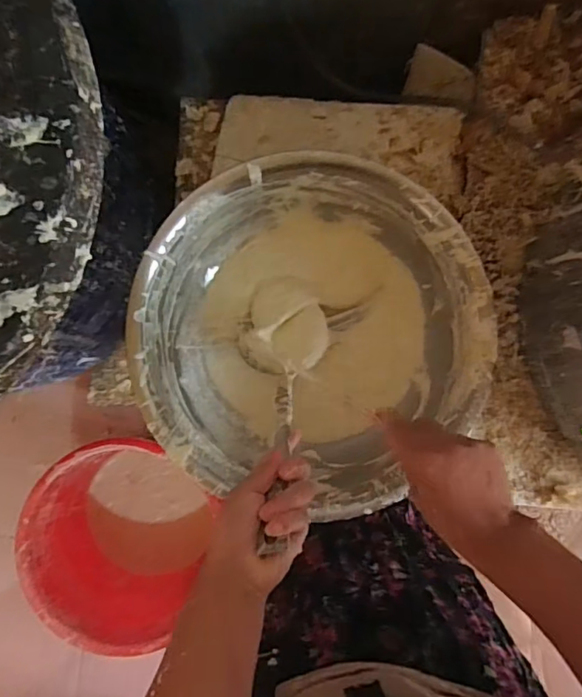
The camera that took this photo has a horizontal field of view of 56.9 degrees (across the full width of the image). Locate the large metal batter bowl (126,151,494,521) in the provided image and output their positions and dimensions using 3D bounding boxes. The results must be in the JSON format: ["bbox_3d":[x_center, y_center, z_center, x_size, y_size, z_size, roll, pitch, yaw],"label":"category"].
[{"bbox_3d":[0.024,-0.021,0.634,0.379,0.125,0.367,0,90,-2],"label":"large metal batter bowl"}]

